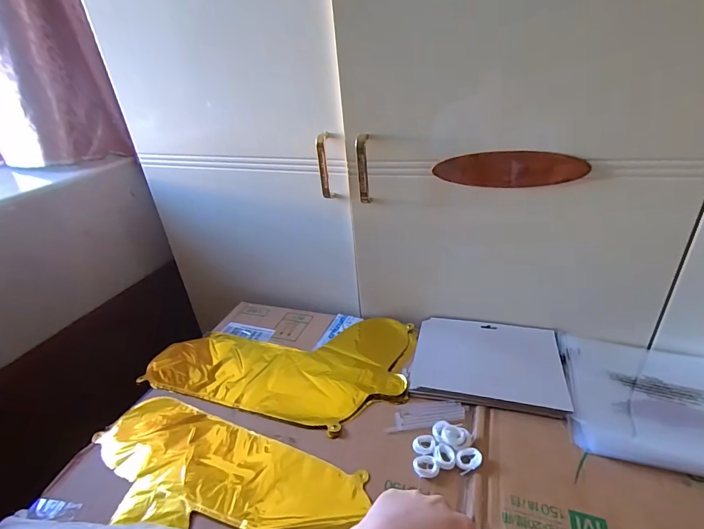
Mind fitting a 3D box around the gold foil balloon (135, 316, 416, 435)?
[{"bbox_3d":[-0.112,0.146,0.614,0.403,0.010,0.225,4,29,14],"label":"gold foil balloon"}]

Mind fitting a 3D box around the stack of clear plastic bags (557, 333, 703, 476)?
[{"bbox_3d":[0.400,0.169,0.496,0.220,0.019,0.216,7,32,21],"label":"stack of clear plastic bags"}]

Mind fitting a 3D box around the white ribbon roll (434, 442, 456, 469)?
[{"bbox_3d":[0.108,0.222,0.445,0.024,0.008,0.027,3,29,13],"label":"white ribbon roll"}]

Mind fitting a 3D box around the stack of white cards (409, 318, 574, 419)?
[{"bbox_3d":[0.200,0.142,0.570,0.205,0.017,0.162,5,29,16],"label":"stack of white cards"}]

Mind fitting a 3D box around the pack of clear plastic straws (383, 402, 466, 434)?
[{"bbox_3d":[0.094,0.196,0.497,0.106,0.004,0.034,-7,28,-7],"label":"pack of clear plastic straws"}]

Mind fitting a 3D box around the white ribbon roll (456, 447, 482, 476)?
[{"bbox_3d":[0.134,0.225,0.442,0.029,0.011,0.024,-13,29,-16],"label":"white ribbon roll"}]

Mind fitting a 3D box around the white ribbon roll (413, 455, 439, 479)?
[{"bbox_3d":[0.083,0.229,0.433,0.028,0.012,0.022,0,28,8],"label":"white ribbon roll"}]

